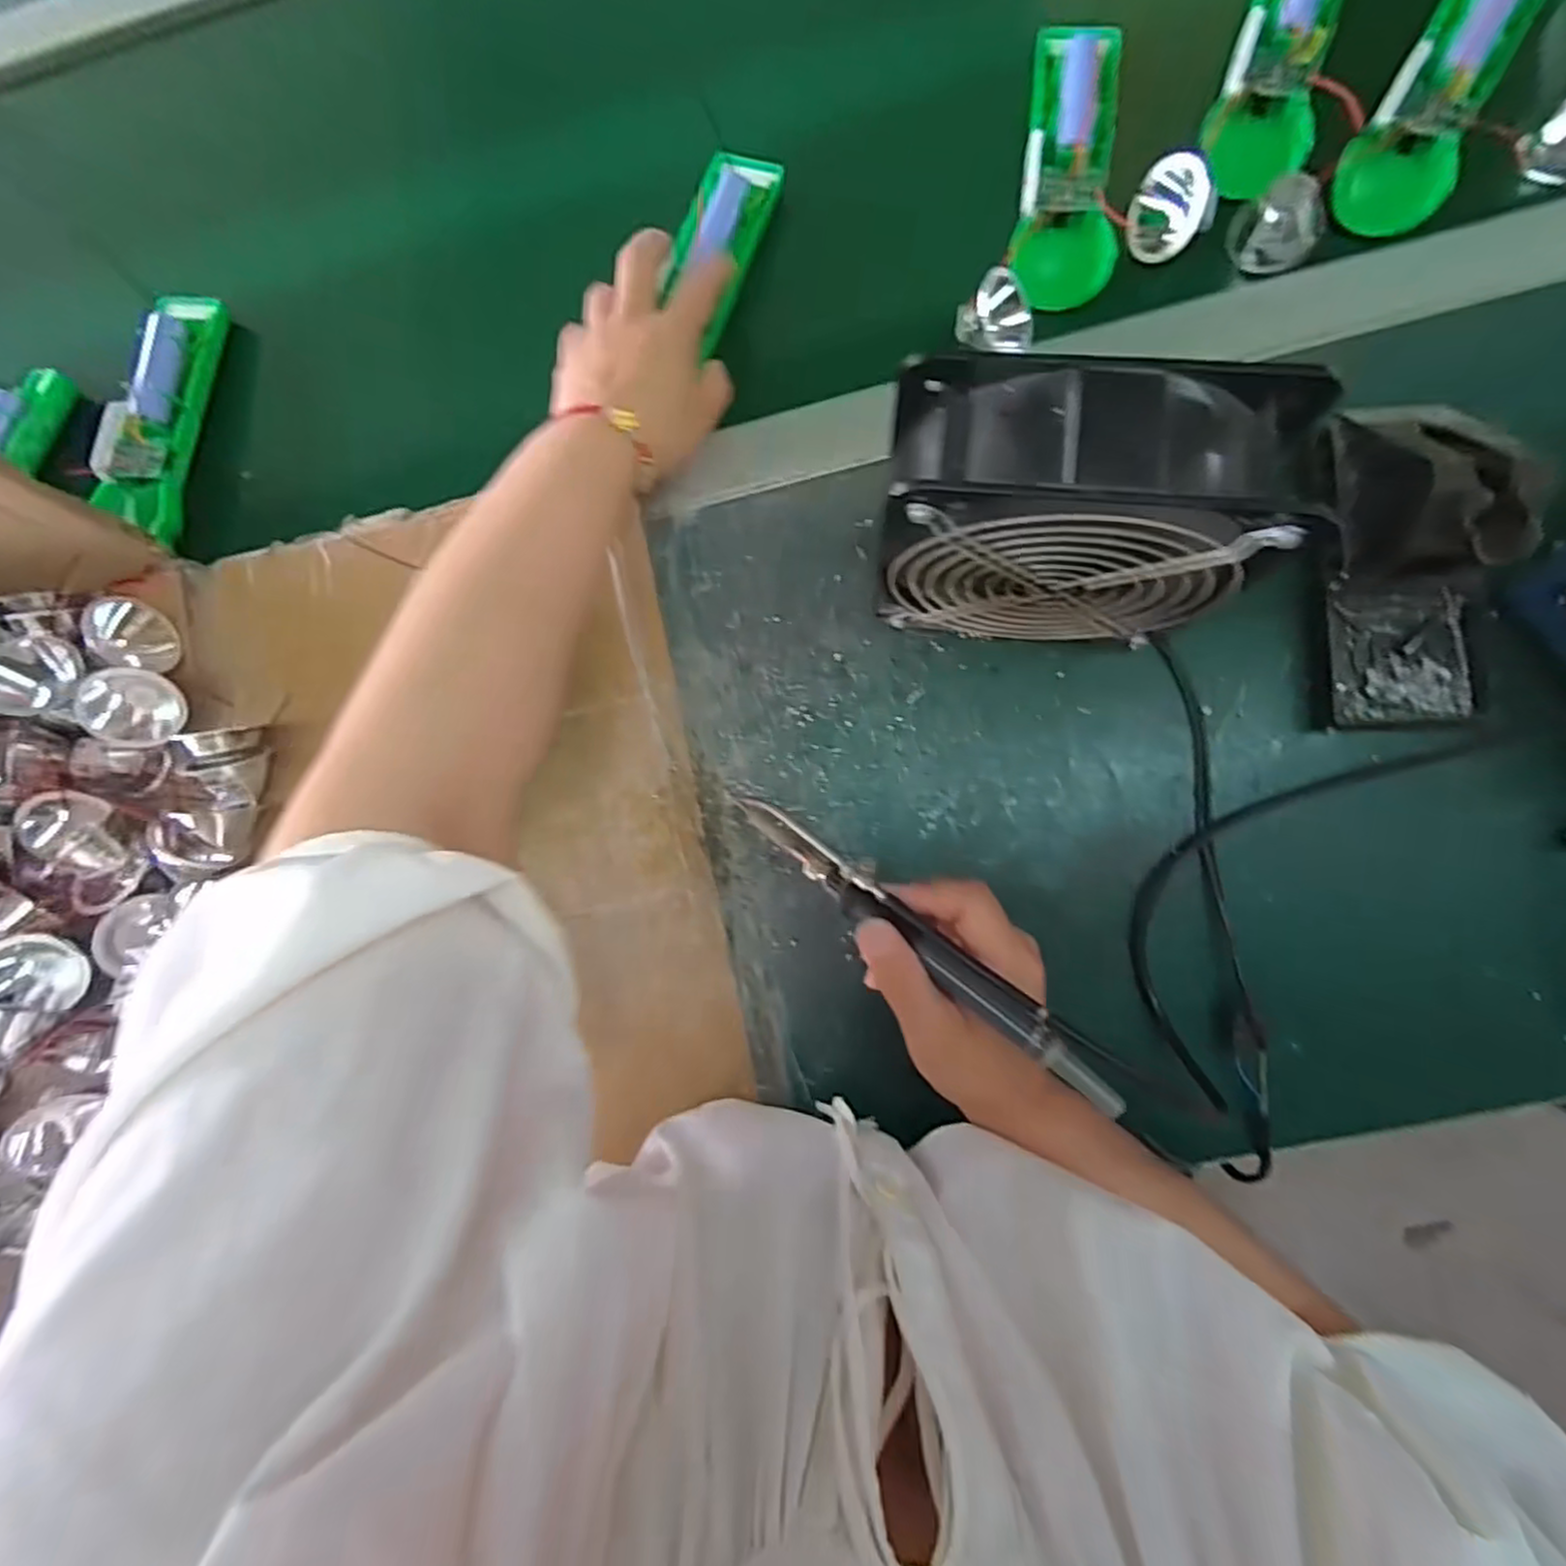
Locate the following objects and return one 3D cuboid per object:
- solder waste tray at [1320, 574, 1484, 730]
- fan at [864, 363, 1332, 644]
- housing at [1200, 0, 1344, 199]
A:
[{"bbox_3d":[0.316,-0.066,0.363,0.073,0.017,0.074,-1,84,5],"label":"solder waste tray"},{"bbox_3d":[0.118,-0.109,0.305,0.150,0.150,0.062,7,84,4],"label":"fan"},{"bbox_3d":[0.269,-0.392,0.378,0.052,0.025,0.143,20,91,5],"label":"housing"}]

